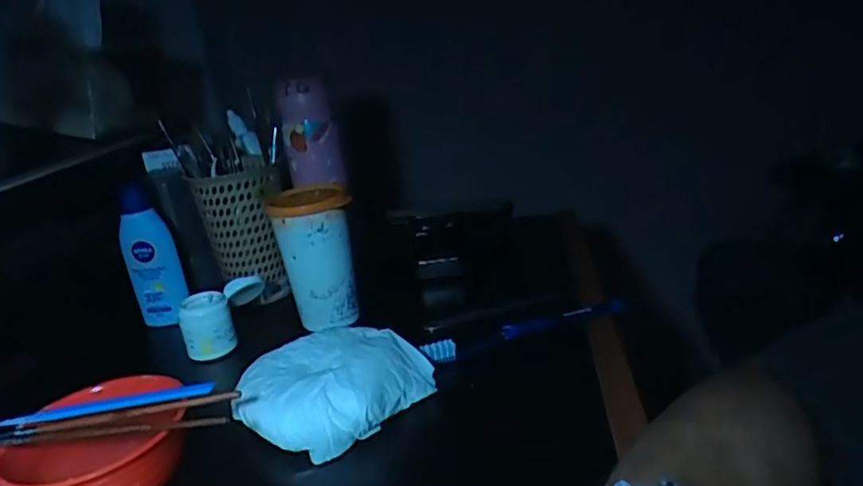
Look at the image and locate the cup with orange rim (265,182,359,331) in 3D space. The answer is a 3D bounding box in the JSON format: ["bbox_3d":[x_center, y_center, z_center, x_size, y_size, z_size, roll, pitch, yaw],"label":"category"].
[{"bbox_3d":[-0.107,0.011,0.599,0.067,0.122,0.066,-6,19,2],"label":"cup with orange rim"}]

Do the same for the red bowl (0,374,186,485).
[{"bbox_3d":[-0.212,0.132,0.403,0.108,0.051,0.087,-13,21,-22],"label":"red bowl"}]

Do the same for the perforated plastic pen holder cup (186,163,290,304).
[{"bbox_3d":[-0.195,-0.016,0.685,0.082,0.133,0.095,-3,19,4],"label":"perforated plastic pen holder cup"}]

